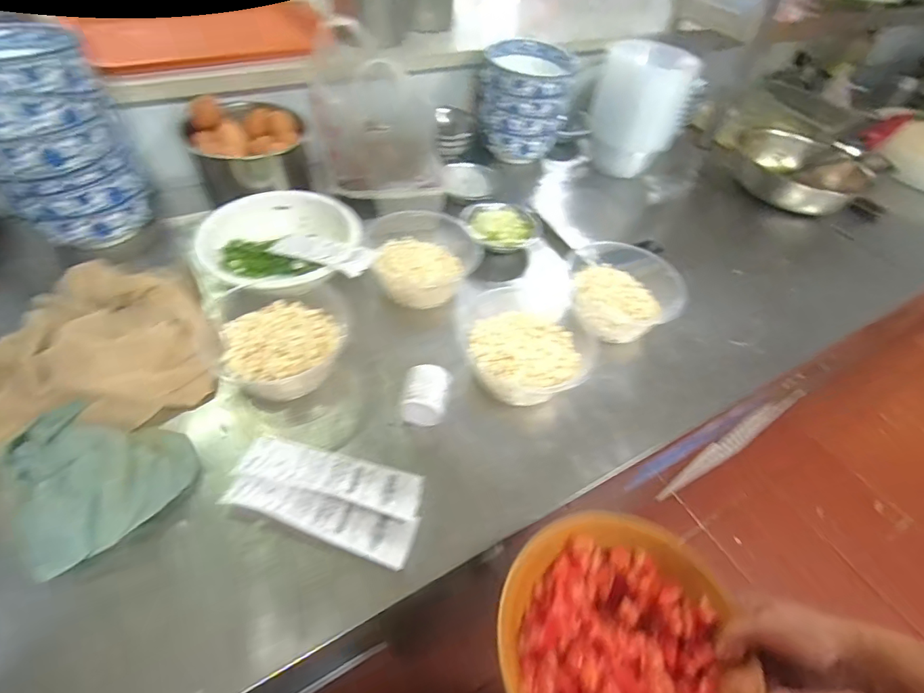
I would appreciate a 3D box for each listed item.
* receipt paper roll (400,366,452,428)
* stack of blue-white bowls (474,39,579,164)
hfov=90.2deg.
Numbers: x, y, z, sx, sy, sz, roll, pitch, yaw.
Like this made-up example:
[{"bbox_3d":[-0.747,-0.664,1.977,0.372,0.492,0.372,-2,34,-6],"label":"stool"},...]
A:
[{"bbox_3d":[-0.042,0.060,0.547,0.054,0.051,0.055,10,47,2],"label":"receipt paper roll"},{"bbox_3d":[0.122,-0.498,0.943,0.175,0.170,0.164,6,47,-1],"label":"stack of blue-white bowls"}]

